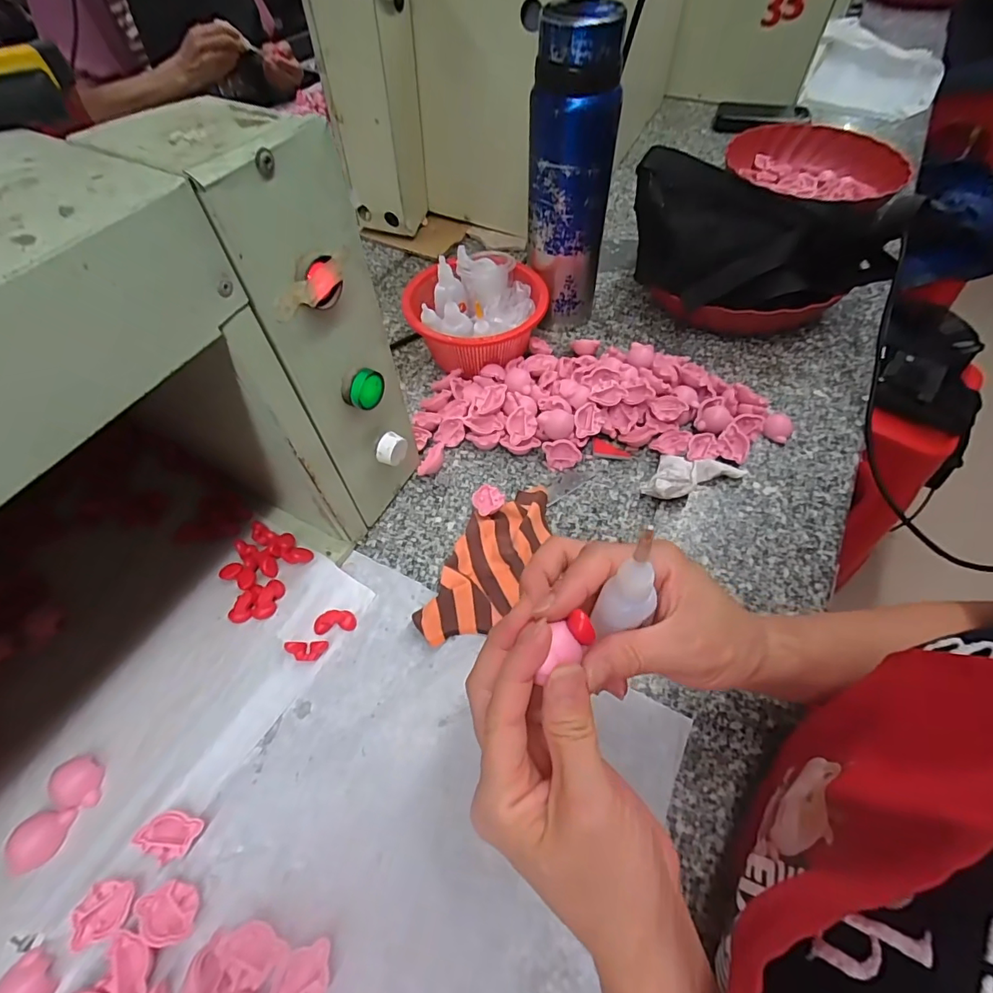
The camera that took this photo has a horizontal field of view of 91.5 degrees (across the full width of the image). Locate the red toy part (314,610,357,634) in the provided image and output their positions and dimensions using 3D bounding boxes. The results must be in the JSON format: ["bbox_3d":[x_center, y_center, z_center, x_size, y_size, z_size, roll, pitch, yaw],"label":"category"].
[{"bbox_3d":[-0.128,0.098,0.383,0.031,0.009,0.016,-7,58,-6],"label":"red toy part"}]

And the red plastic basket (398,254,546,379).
[{"bbox_3d":[-0.023,-0.188,0.530,0.142,0.090,0.131,-1,56,1],"label":"red plastic basket"}]

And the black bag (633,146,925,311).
[{"bbox_3d":[0.296,-0.275,0.508,0.289,0.094,0.122,0,56,2],"label":"black bag"}]

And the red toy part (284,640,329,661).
[{"bbox_3d":[-0.144,0.117,0.369,0.031,0.009,0.014,0,58,-2],"label":"red toy part"}]

